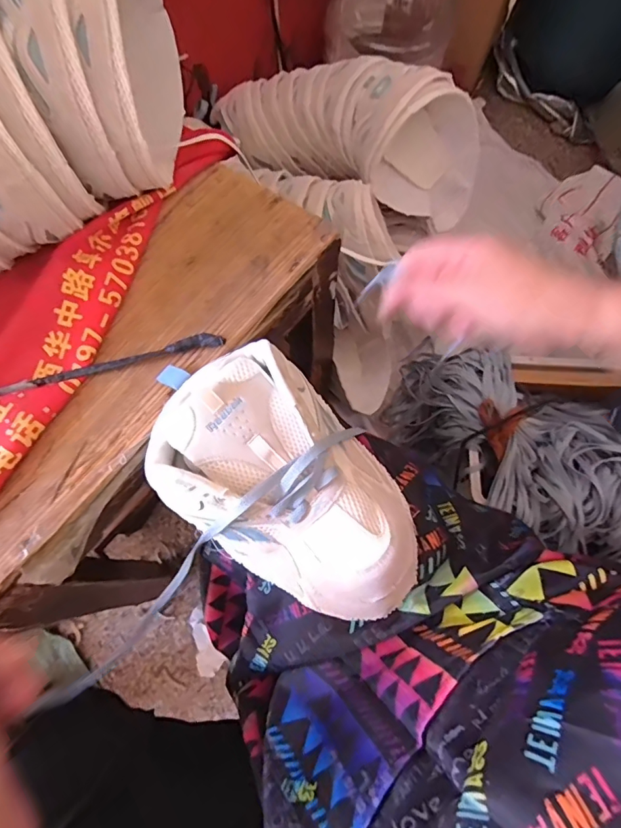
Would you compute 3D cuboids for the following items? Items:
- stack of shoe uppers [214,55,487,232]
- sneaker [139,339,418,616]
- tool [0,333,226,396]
[{"bbox_3d":[0.056,-0.405,0.655,0.384,0.155,0.132,24,74,6],"label":"stack of shoe uppers"},{"bbox_3d":[-0.011,0.056,0.339,0.213,0.091,0.134,41,76,11],"label":"sneaker"},{"bbox_3d":[-0.181,-0.033,0.359,0.228,0.011,0.012,-16,73,-6],"label":"tool"}]

